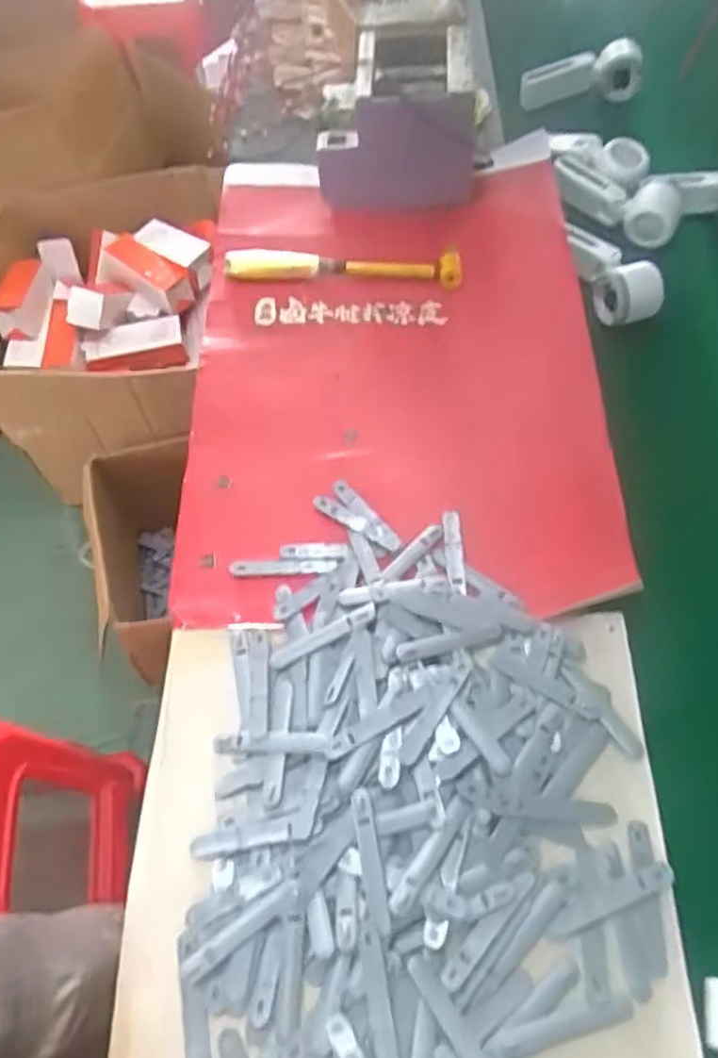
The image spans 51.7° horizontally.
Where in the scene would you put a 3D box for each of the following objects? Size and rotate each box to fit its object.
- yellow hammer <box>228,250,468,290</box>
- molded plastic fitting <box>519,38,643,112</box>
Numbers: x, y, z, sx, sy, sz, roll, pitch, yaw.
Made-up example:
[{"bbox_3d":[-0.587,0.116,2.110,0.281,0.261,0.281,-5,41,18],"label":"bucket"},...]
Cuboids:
[{"bbox_3d":[-0.019,-0.292,0.836,0.262,0.025,0.043,4,59,5],"label":"yellow hammer"},{"bbox_3d":[0.299,-0.604,0.995,0.178,0.060,0.038,-15,59,-6],"label":"molded plastic fitting"}]

